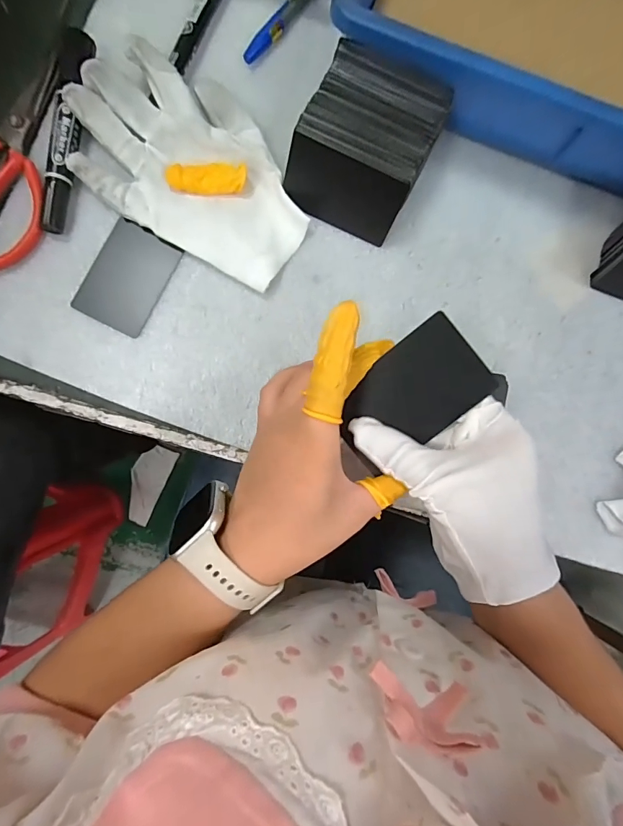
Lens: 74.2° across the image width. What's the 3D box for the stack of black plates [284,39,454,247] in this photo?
[{"bbox_3d":[0.039,-0.189,0.295,0.084,0.049,0.099,26,86,-2],"label":"stack of black plates"}]

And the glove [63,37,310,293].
[{"bbox_3d":[-0.083,-0.180,0.298,0.176,0.024,0.113,29,86,-2],"label":"glove"}]

